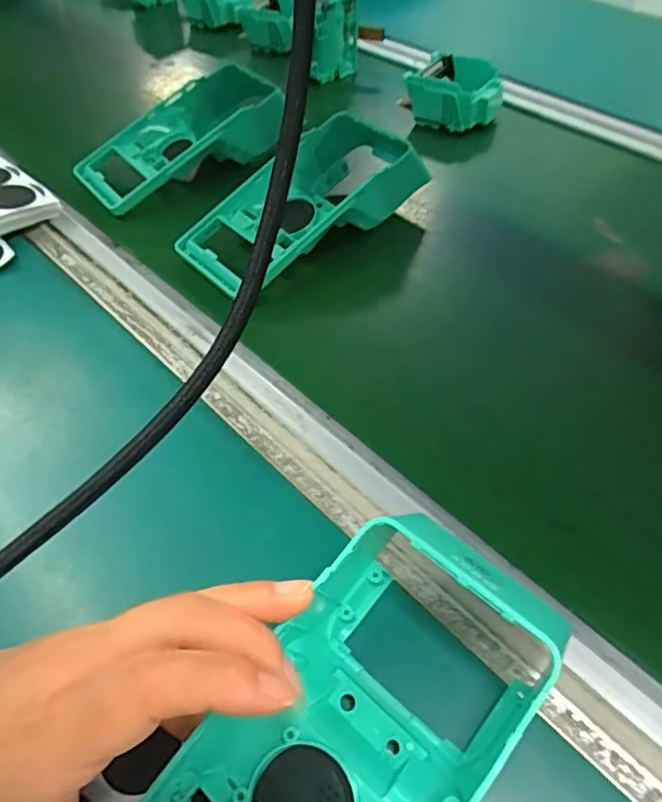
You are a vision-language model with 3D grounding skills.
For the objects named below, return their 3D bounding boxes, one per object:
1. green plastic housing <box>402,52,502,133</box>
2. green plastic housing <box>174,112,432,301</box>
[{"bbox_3d":[0.119,-0.290,0.549,0.086,0.048,0.082,22,55,19],"label":"green plastic housing"},{"bbox_3d":[-0.016,-0.146,0.423,0.189,0.053,0.089,-32,57,-23],"label":"green plastic housing"}]

